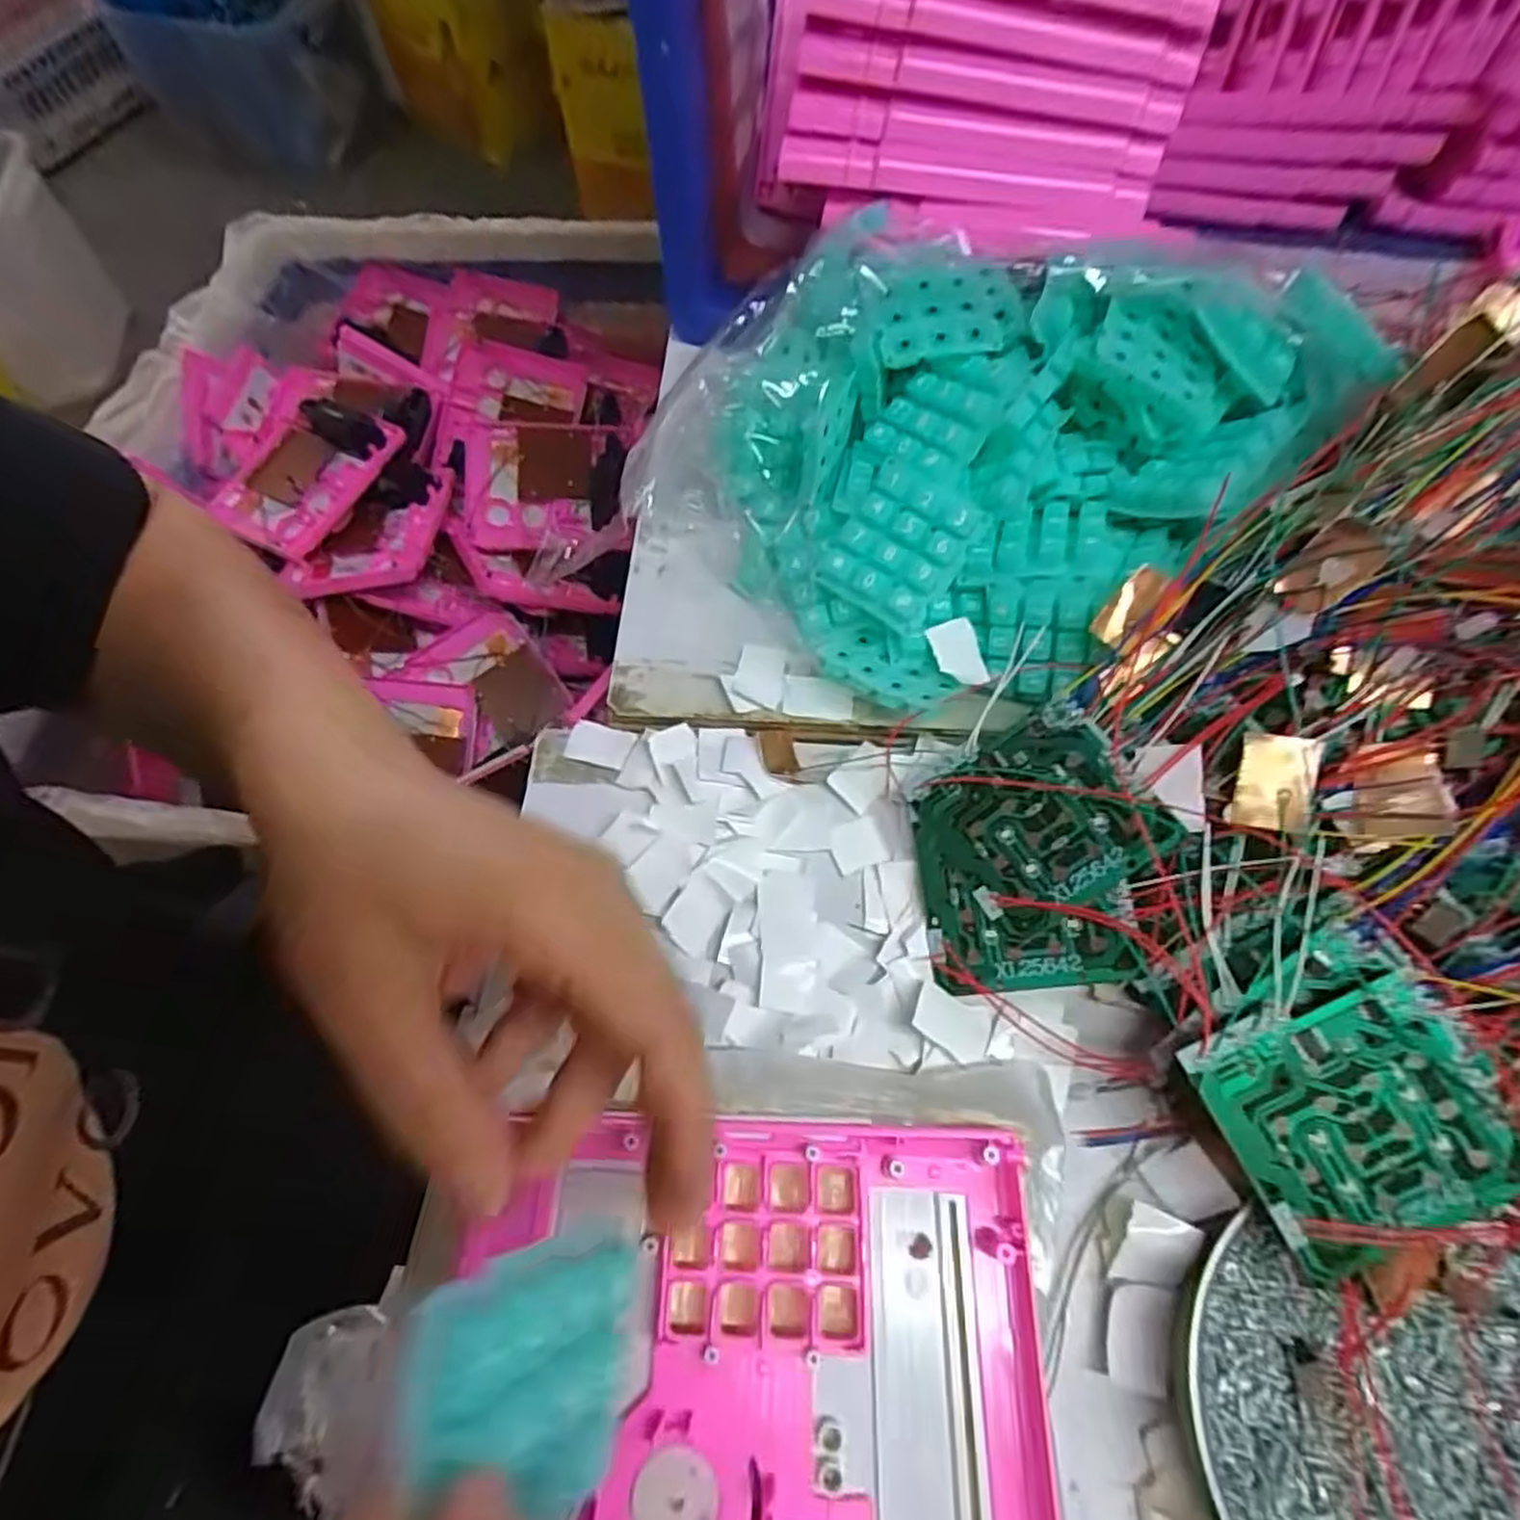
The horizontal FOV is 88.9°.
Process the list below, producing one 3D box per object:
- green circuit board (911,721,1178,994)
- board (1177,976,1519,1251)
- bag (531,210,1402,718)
[{"bbox_3d":[0.100,0.036,0.284,0.083,0.006,0.091,-15,74,26],"label":"green circuit board"},{"bbox_3d":[0.177,0.105,0.229,0.073,0.004,0.070,-27,81,5],"label":"board"},{"bbox_3d":[0.081,-0.128,0.343,0.247,0.090,0.208,30,97,13],"label":"bag"}]

